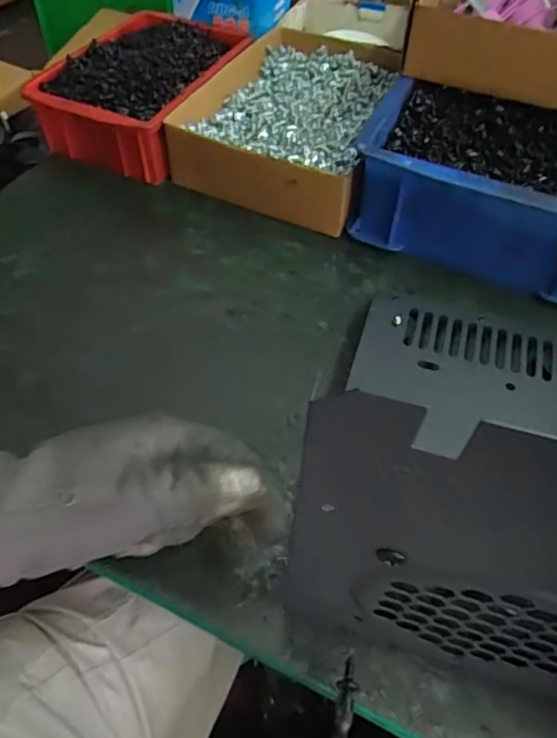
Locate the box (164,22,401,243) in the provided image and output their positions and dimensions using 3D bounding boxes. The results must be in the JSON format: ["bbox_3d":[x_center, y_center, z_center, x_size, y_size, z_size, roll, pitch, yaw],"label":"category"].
[{"bbox_3d":[0.018,-0.234,0.518,0.156,0.050,0.233,17,54,10],"label":"box"}]

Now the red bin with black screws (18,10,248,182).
[{"bbox_3d":[-0.121,-0.263,0.526,0.126,0.071,0.190,18,54,12],"label":"red bin with black screws"}]

